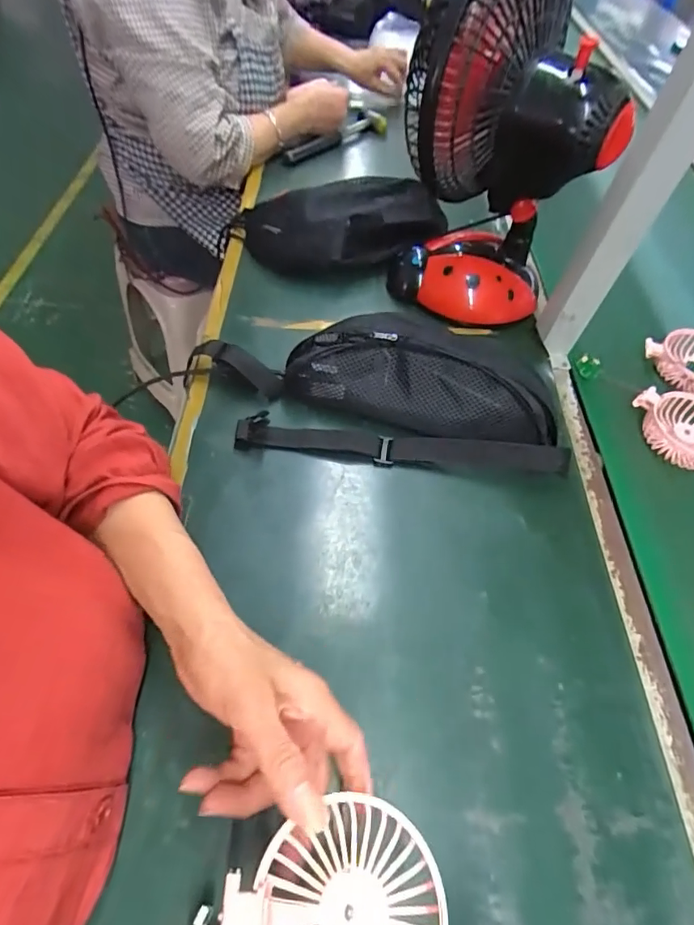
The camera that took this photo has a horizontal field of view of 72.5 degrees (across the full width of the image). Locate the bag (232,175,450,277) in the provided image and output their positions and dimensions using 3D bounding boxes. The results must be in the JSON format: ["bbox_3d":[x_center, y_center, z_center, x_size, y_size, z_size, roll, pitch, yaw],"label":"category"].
[{"bbox_3d":[-0.010,-0.310,0.634,0.278,0.076,0.110,-3,57,-4],"label":"bag"}]

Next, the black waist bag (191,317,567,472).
[{"bbox_3d":[0.023,-0.085,0.487,0.393,0.077,0.159,6,56,2],"label":"black waist bag"}]

